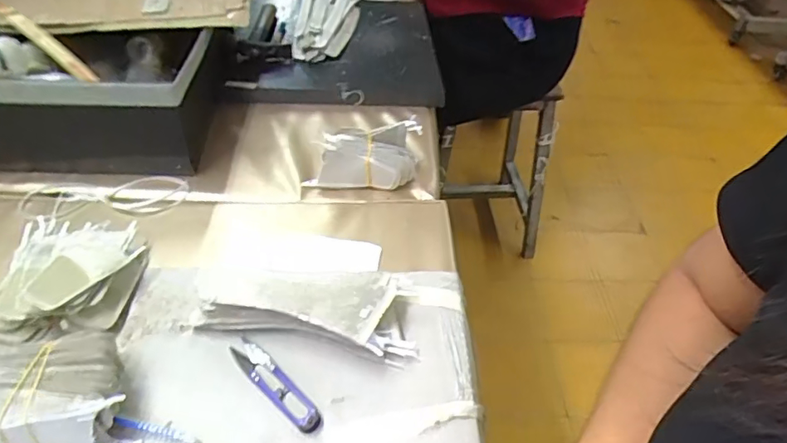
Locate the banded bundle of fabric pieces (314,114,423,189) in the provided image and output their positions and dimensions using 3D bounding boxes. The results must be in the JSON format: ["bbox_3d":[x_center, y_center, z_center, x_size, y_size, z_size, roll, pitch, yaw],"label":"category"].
[{"bbox_3d":[-0.026,-0.078,0.610,0.109,0.058,0.069,4,44,0],"label":"banded bundle of fabric pieces"}]

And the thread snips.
[{"bbox_3d":[-0.093,0.127,0.421,0.098,0.009,0.020,35,52,28],"label":"thread snips"}]

